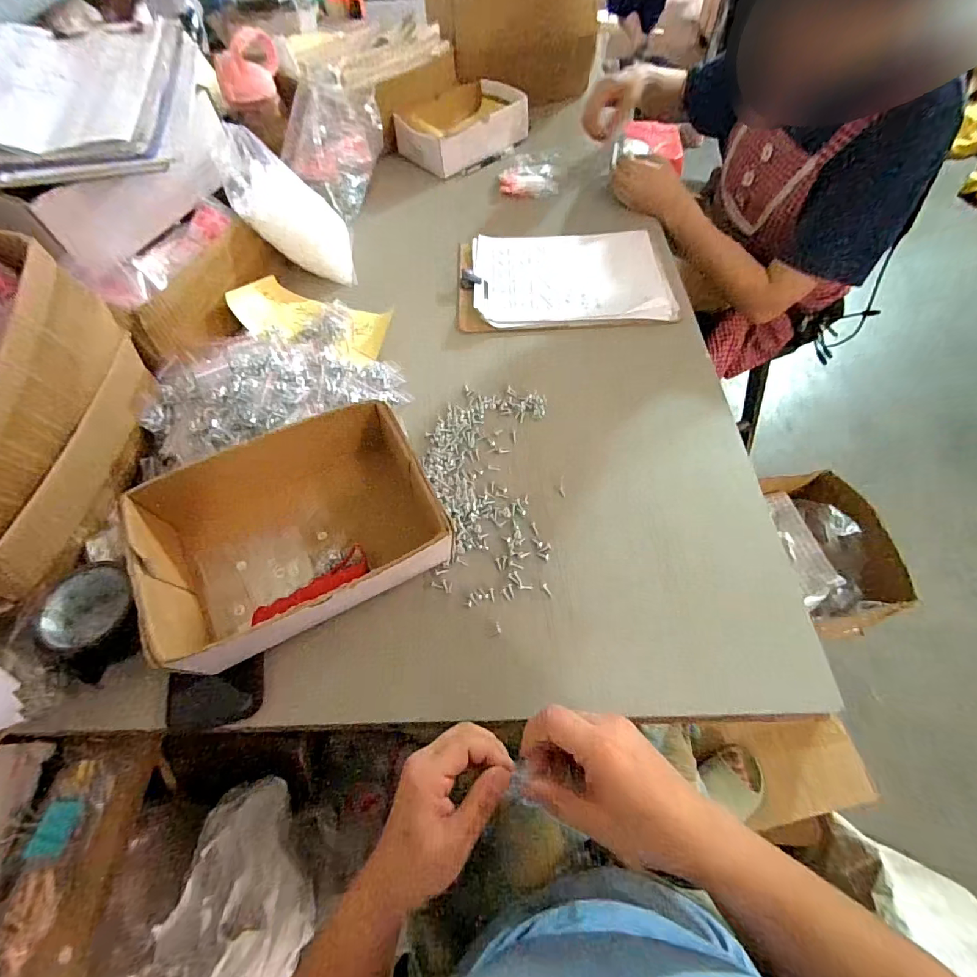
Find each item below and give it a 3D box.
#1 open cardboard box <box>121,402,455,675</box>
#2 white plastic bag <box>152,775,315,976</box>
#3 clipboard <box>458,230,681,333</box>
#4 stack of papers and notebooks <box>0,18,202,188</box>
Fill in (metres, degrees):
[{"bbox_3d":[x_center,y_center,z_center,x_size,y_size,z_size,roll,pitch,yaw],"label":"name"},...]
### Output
[{"bbox_3d":[-0.178,0.043,0.446,0.254,0.106,0.166,-25,62,-12],"label":"open cardboard box"},{"bbox_3d":[-0.325,0.521,0.584,0.167,0.063,0.234,-17,60,-8],"label":"white plastic bag"},{"bbox_3d":[0.112,-0.331,0.713,0.315,0.021,0.213,-1,59,1],"label":"clipboard"},{"bbox_3d":[-0.512,-0.490,0.575,0.263,0.055,0.321,-10,60,-4],"label":"stack of papers and notebooks"}]

